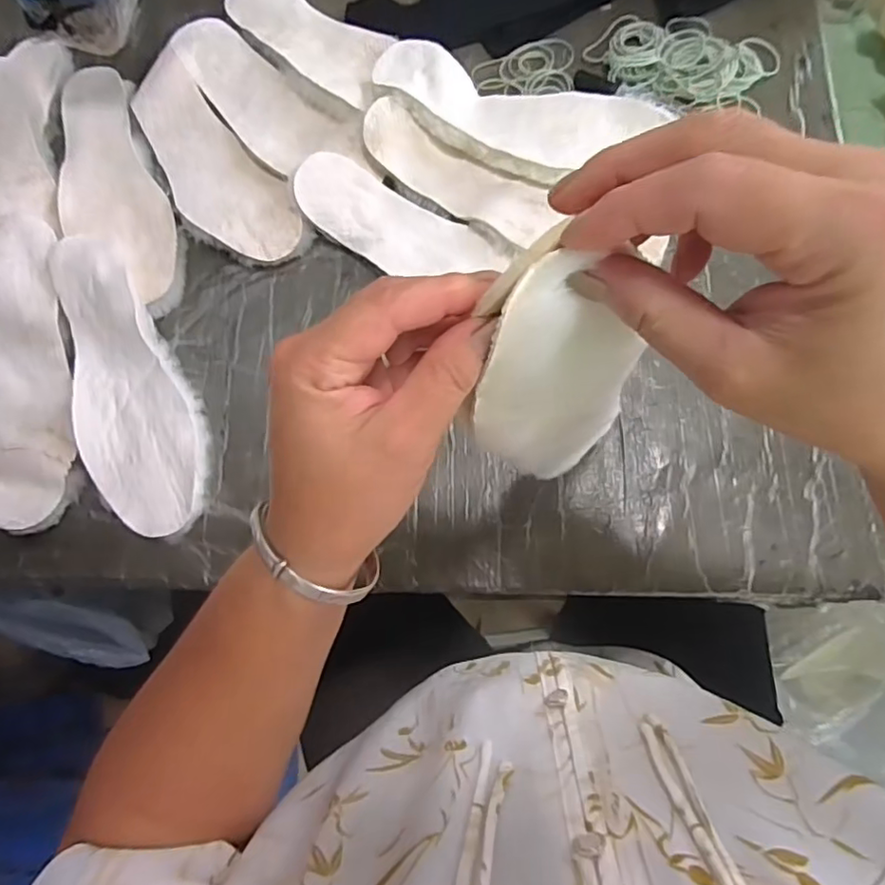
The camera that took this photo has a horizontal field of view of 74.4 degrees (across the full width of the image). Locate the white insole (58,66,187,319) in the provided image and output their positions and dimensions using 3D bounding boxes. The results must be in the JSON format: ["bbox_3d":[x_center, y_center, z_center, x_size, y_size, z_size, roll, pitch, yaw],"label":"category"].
[{"bbox_3d":[-0.319,-0.252,0.565,0.095,0.023,0.294,-21,76,-1],"label":"white insole"}]

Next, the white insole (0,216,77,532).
[{"bbox_3d":[-0.375,-0.065,0.506,0.089,0.018,0.275,-12,76,2],"label":"white insole"}]

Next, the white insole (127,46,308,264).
[{"bbox_3d":[-0.225,-0.267,0.554,0.085,0.012,0.251,-39,77,-5],"label":"white insole"}]

